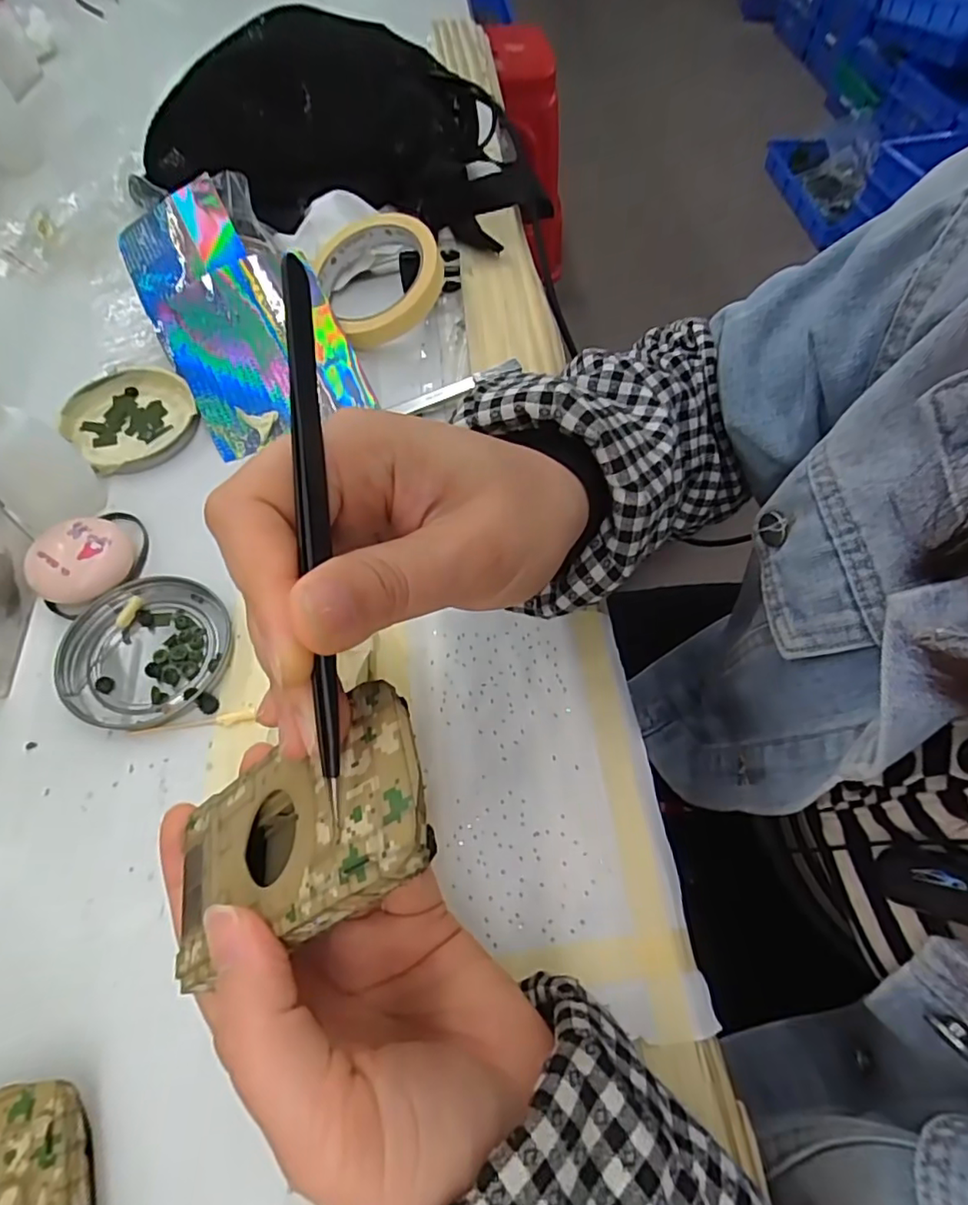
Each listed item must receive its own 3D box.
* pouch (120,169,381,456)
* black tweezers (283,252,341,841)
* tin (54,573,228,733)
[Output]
[{"bbox_3d":[-0.156,-0.188,0.377,0.106,0.026,0.177,-26,83,-10],"label":"pouch"},{"bbox_3d":[-0.041,-0.014,0.143,0.005,0.013,0.134,-3,95,-4],"label":"black tweezers"},{"bbox_3d":[-0.166,0.023,0.290,0.077,0.009,0.075,1,60,-1],"label":"tin"}]

